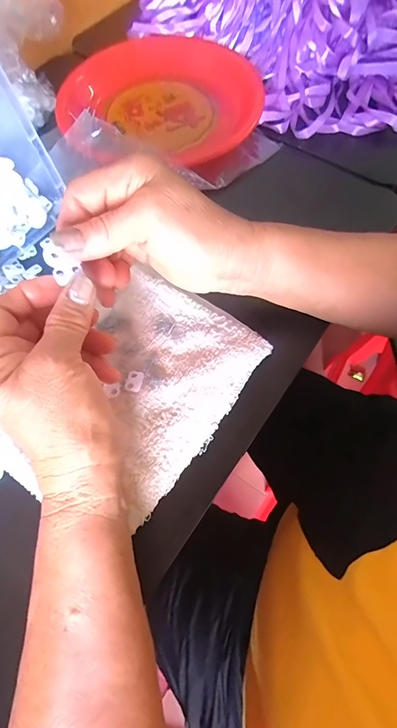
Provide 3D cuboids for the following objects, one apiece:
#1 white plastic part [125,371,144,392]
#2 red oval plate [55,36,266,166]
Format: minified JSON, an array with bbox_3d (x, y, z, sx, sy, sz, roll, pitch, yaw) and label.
[{"bbox_3d":[-0.049,0.013,0.286,0.012,0.004,0.018,9,66,5],"label":"white plastic part"},{"bbox_3d":[-0.046,-0.316,0.440,0.229,0.040,0.191,-4,66,-1],"label":"red oval plate"}]

